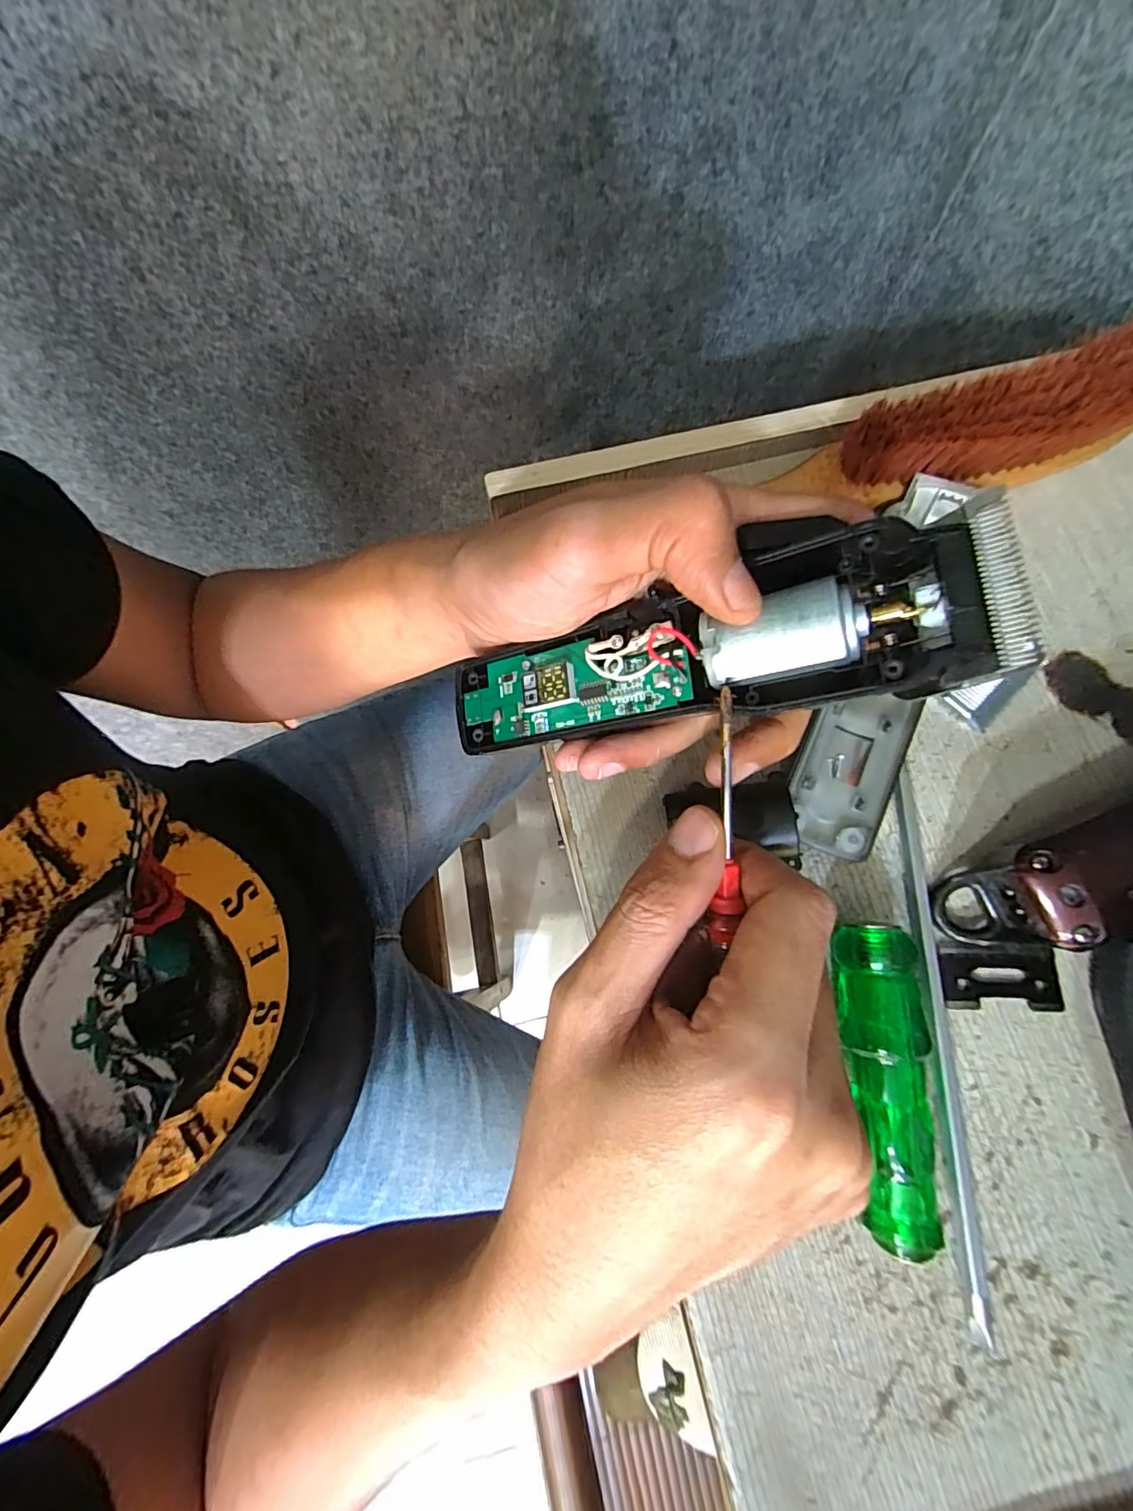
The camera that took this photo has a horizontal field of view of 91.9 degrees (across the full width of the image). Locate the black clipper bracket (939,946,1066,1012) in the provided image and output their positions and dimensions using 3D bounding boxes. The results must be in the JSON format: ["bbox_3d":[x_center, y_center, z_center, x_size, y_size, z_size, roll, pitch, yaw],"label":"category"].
[{"bbox_3d":[0.153,0.078,0.191,0.039,0.004,0.020,1,76,0],"label":"black clipper bracket"}]

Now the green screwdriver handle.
[{"bbox_3d":[0.100,0.103,0.176,0.022,0.021,0.091,3,76,1],"label":"green screwdriver handle"}]

